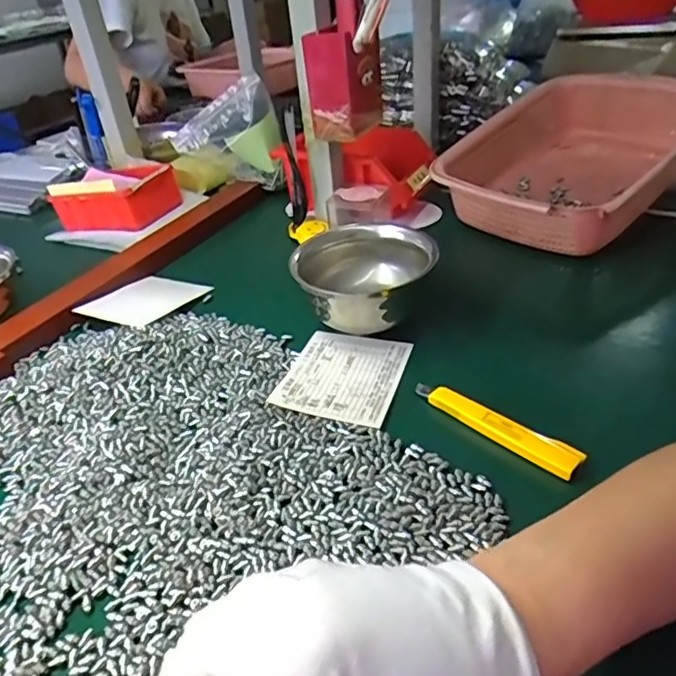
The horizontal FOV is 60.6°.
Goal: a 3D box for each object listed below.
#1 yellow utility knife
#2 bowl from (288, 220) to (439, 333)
[{"bbox_3d":[0.106,0.060,0.404,0.126,0.013,0.020,25,47,36],"label":"yellow utility knife"},{"bbox_3d":[0.025,-0.051,0.526,0.122,0.070,0.122,-5,37,3],"label":"bowl"}]

